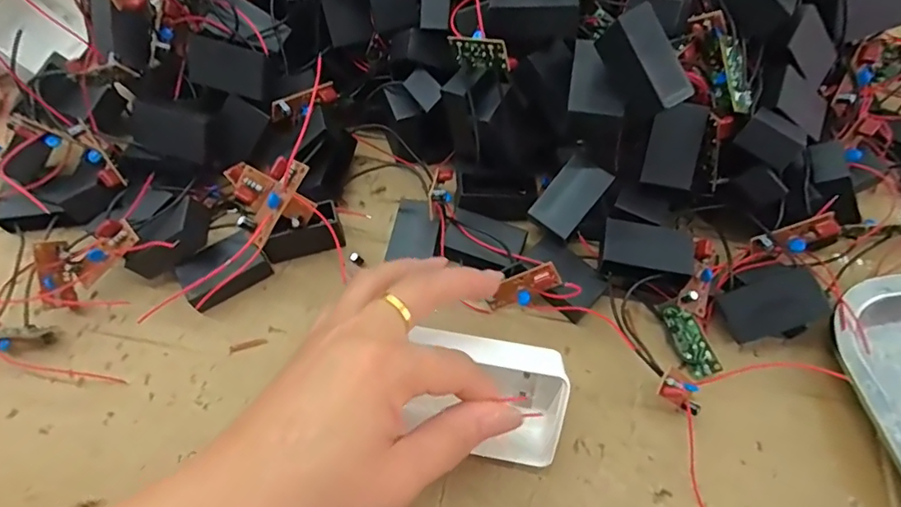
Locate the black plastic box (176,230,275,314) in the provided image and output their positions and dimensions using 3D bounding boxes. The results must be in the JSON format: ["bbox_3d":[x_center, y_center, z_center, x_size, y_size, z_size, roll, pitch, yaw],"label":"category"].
[{"bbox_3d":[-0.136,0.010,0.308,0.048,0.016,0.031,-38,68,-19],"label":"black plastic box"}]

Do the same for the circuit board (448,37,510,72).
[{"bbox_3d":[0.015,-0.109,0.277,0.005,0.015,0.040,-44,45,-19],"label":"circuit board"}]

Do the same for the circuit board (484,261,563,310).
[{"bbox_3d":[0.041,0.020,0.292,0.043,0.012,0.014,-30,63,23],"label":"circuit board"}]

